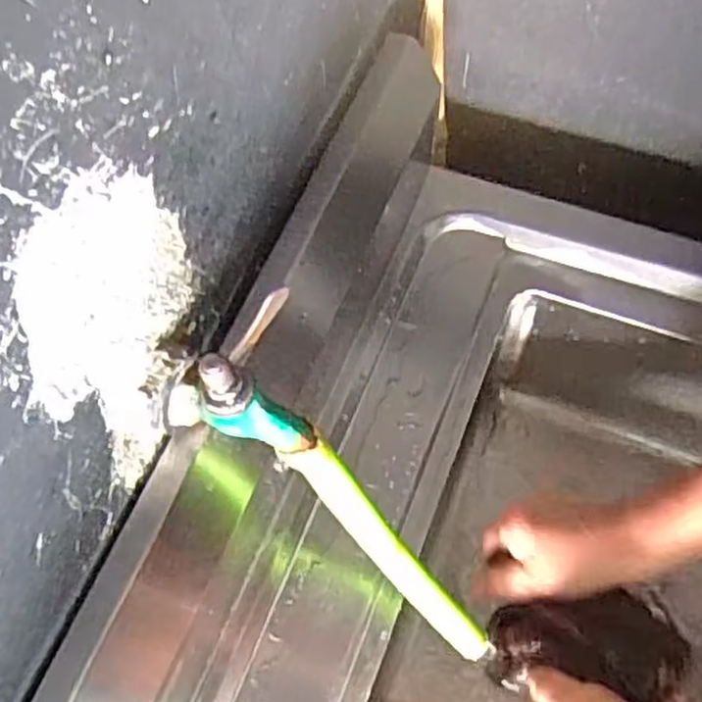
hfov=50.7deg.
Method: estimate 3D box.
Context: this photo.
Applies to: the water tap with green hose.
[{"bbox_3d":[0.000,0.079,0.371,0.073,0.254,0.053,15,59,50],"label":"water tap with green hose"}]

